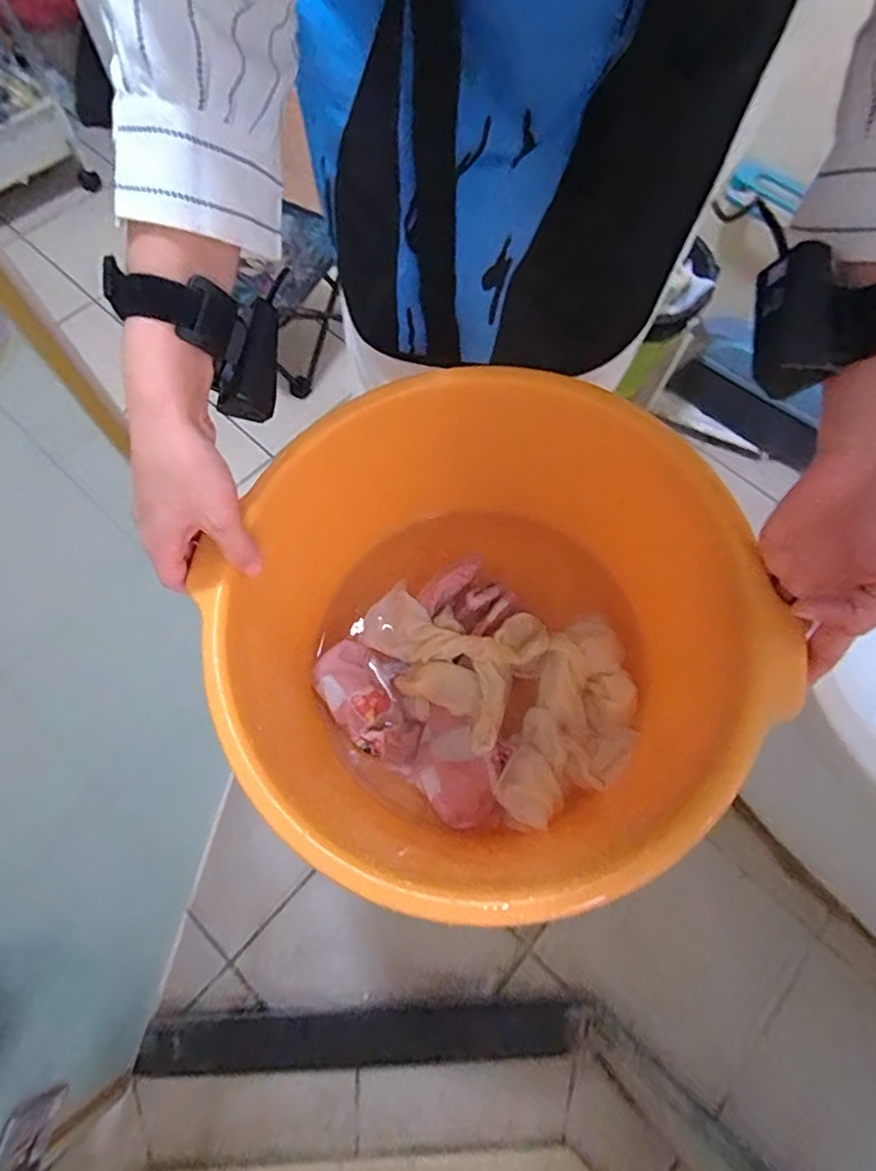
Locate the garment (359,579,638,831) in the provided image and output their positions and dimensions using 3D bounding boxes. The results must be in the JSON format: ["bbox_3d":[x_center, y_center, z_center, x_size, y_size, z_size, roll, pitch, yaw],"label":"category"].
[{"bbox_3d":[0.062,0.073,0.523,0.183,0.042,0.249,-37,65,-25],"label":"garment"}]

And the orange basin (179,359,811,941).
[{"bbox_3d":[0.021,0.043,0.444,0.343,0.233,0.372,-13,57,-12],"label":"orange basin"}]

